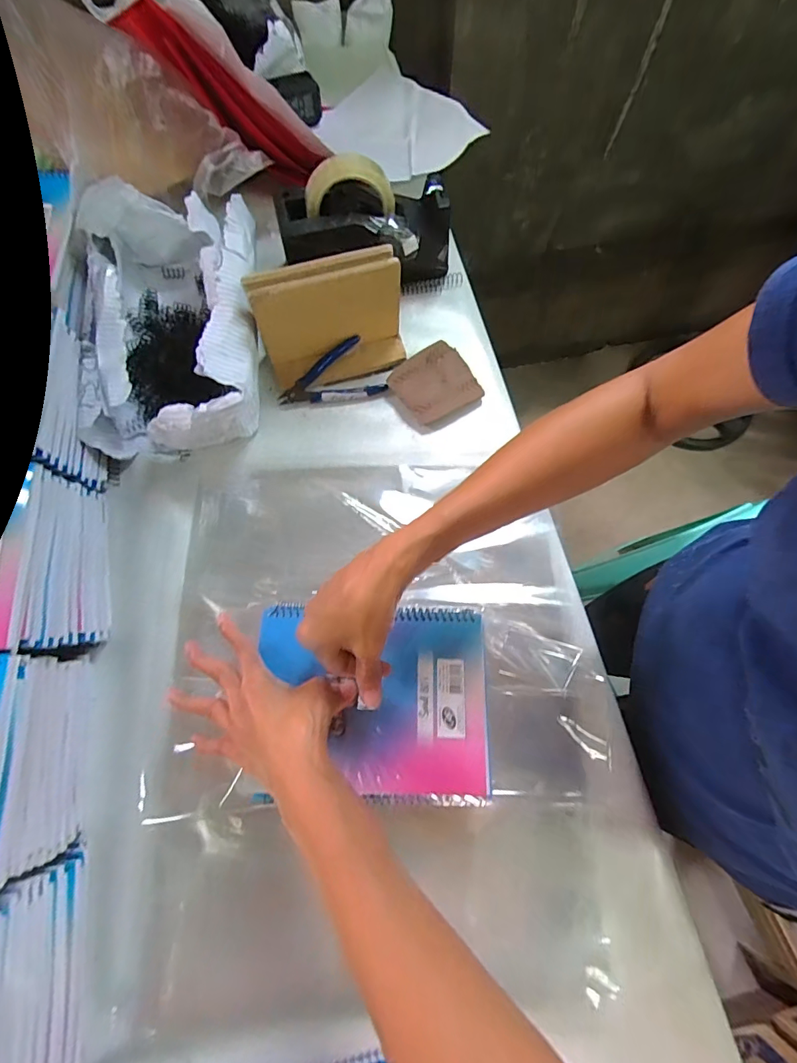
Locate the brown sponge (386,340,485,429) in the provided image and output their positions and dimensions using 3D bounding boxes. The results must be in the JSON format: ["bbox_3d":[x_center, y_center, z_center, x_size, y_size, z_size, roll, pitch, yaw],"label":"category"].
[{"bbox_3d":[0.043,-0.175,0.527,0.088,0.026,0.093,-33,75,-11],"label":"brown sponge"}]

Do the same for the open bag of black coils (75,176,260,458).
[{"bbox_3d":[-0.250,-0.233,0.499,0.185,0.101,0.290,-6,72,-2],"label":"open bag of black coils"}]

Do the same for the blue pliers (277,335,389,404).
[{"bbox_3d":[-0.083,-0.175,0.521,0.115,0.024,0.069,-26,74,-9],"label":"blue pliers"}]

